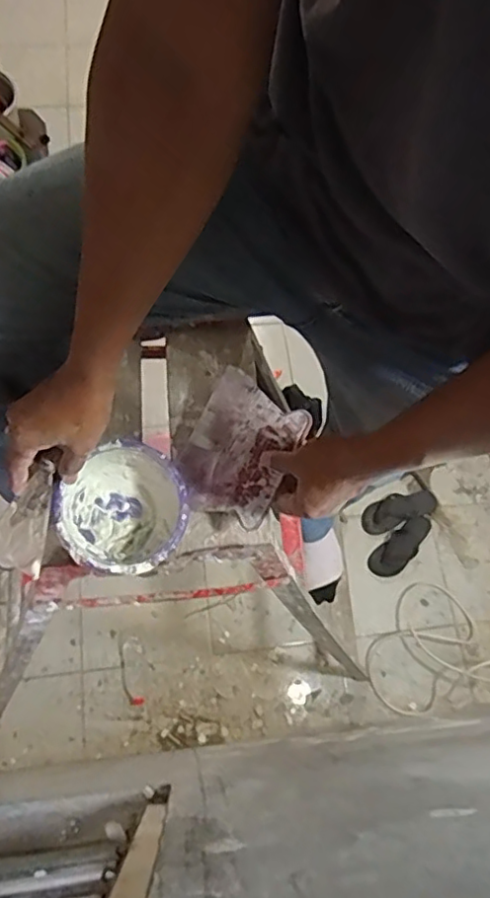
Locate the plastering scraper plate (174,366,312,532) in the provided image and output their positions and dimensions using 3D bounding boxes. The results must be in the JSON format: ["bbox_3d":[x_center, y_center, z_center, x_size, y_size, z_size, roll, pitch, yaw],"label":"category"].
[{"bbox_3d":[-0.006,-0.004,0.673,0.126,0.010,0.144,27,84,27],"label":"plastering scraper plate"}]

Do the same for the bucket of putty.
[{"bbox_3d":[-0.121,0.064,0.622,0.121,0.082,0.125,0,64,-1],"label":"bucket of putty"}]

